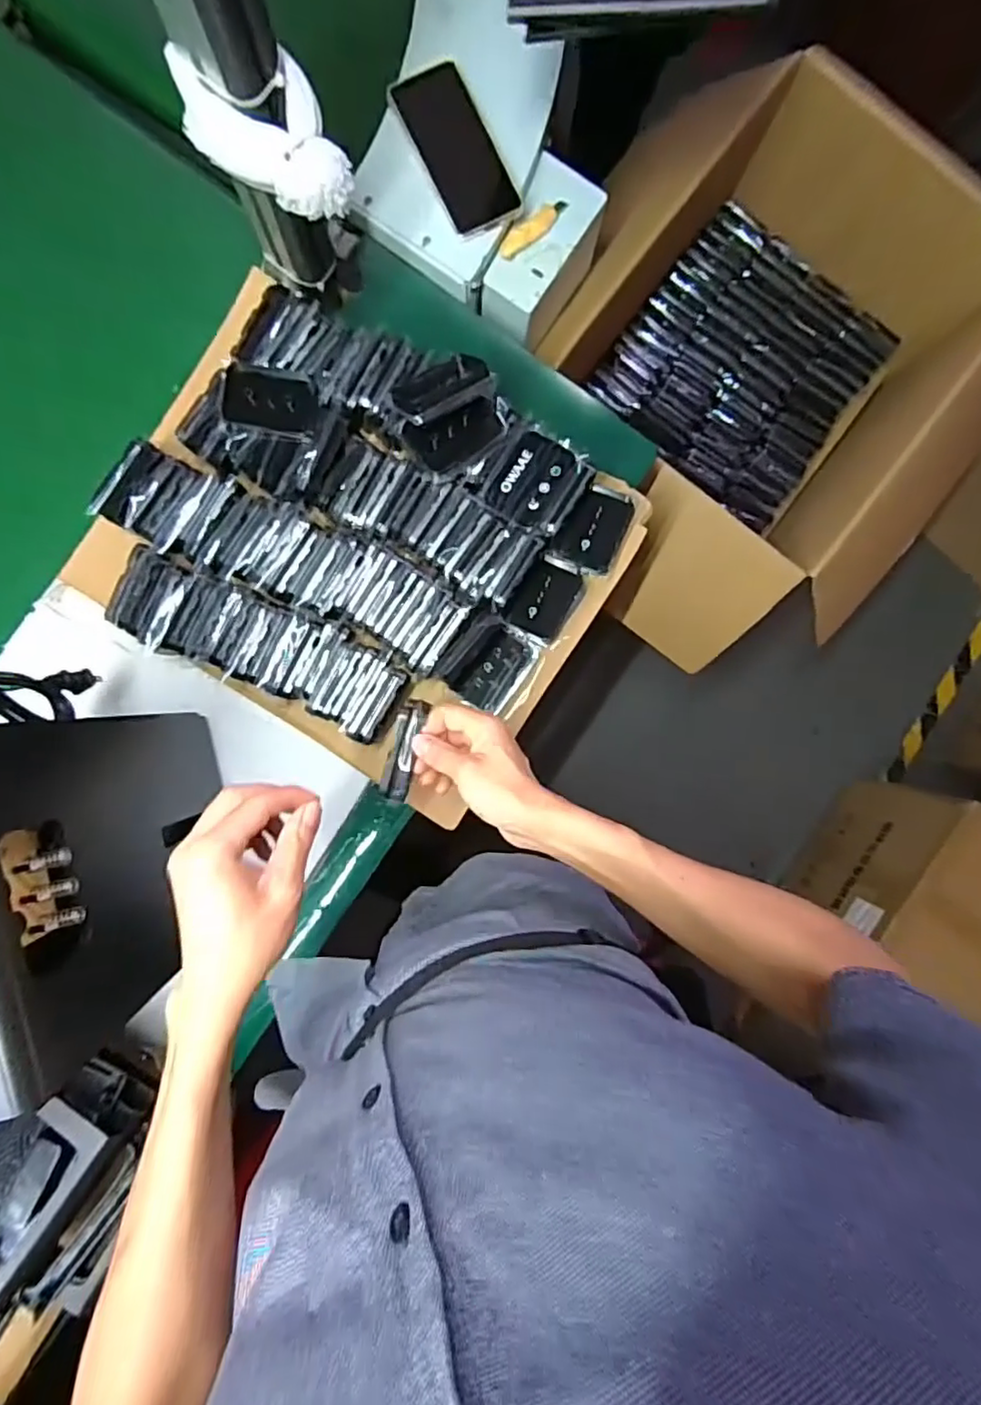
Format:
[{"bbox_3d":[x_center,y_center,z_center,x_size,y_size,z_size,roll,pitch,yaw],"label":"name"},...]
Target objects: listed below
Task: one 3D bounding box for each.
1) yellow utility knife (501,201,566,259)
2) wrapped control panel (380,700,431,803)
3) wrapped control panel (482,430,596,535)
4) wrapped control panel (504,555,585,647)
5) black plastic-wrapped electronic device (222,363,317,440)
[{"bbox_3d":[0.047,-0.506,0.667,0.081,0.014,0.022,-36,92,-2],"label":"yellow utility knife"},{"bbox_3d":[-0.073,0.041,0.531,0.023,0.014,0.087,13,90,-3],"label":"wrapped control panel"},{"bbox_3d":[0.046,-0.210,0.601,0.080,0.017,0.084,33,89,-3],"label":"wrapped control panel"},{"bbox_3d":[0.058,-0.105,0.649,0.054,0.012,0.085,32,89,-3],"label":"wrapped control panel"},{"bbox_3d":[-0.209,-0.289,0.597,0.086,0.010,0.059,11,90,-3],"label":"black plastic-wrapped electronic device"}]

